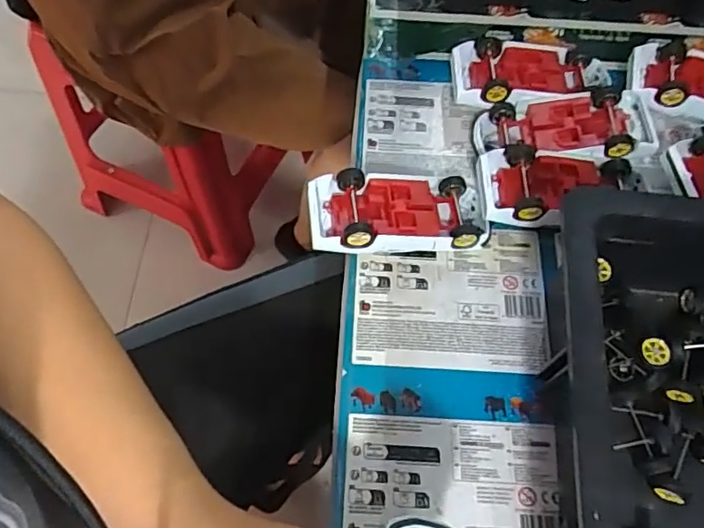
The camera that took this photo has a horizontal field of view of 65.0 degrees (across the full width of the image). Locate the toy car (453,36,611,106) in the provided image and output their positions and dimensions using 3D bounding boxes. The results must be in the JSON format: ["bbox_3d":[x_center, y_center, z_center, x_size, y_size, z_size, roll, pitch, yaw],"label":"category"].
[{"bbox_3d":[0.149,-0.157,0.454,0.138,0.034,0.061,-3,64,-1],"label":"toy car"}]

